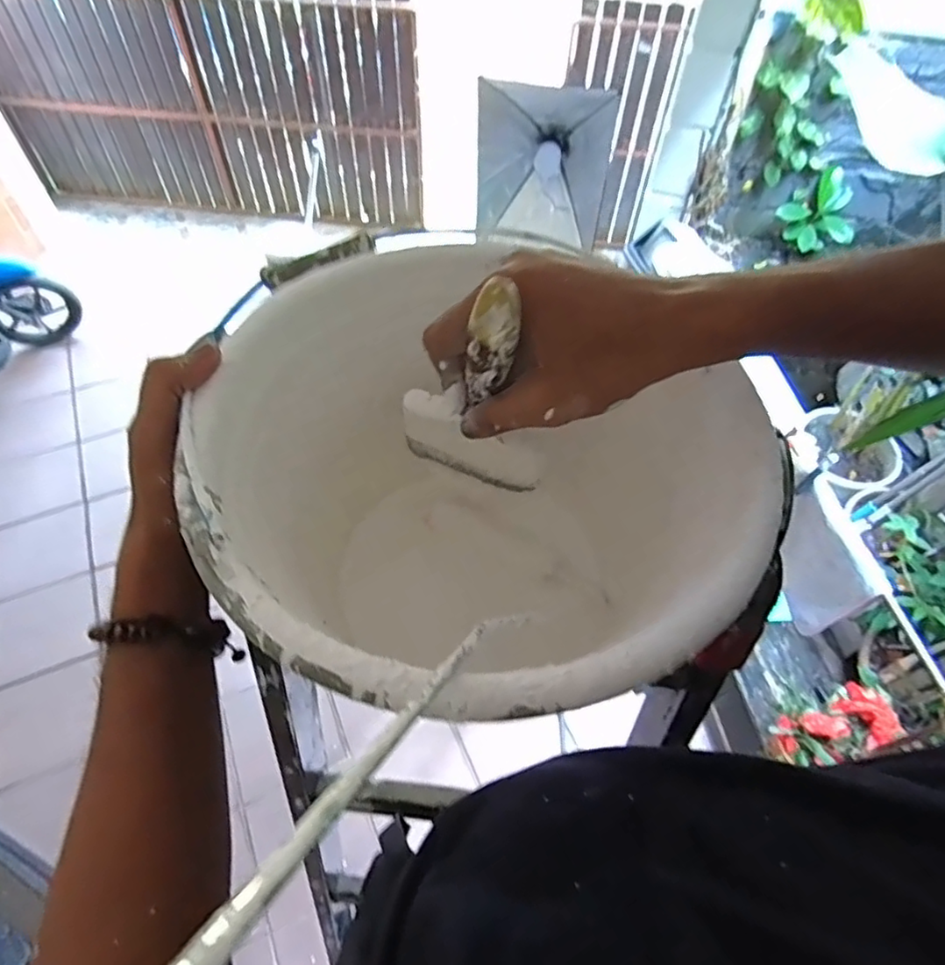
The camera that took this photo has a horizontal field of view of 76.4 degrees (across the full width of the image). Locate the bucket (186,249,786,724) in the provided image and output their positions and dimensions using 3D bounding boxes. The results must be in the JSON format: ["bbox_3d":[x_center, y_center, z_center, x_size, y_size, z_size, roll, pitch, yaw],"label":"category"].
[{"bbox_3d":[0.002,0.035,0.403,0.283,0.251,0.280,1,55,-1],"label":"bucket"}]

